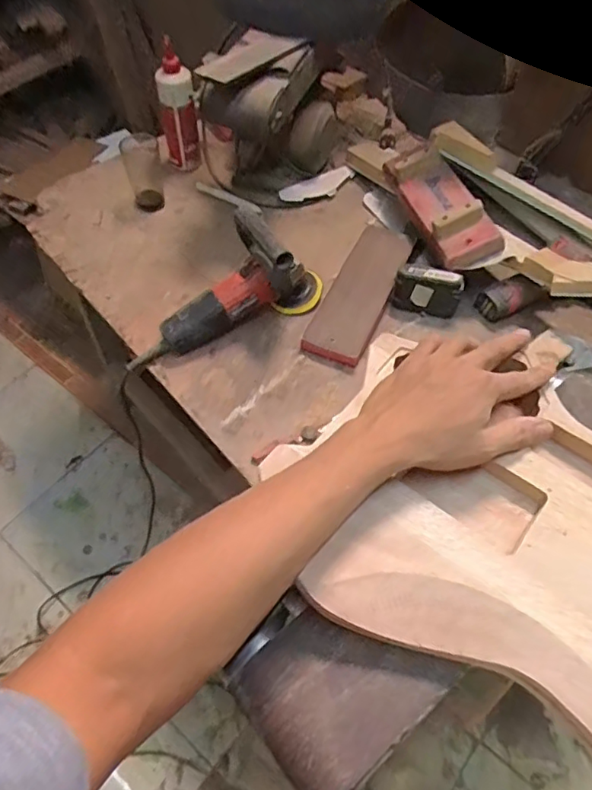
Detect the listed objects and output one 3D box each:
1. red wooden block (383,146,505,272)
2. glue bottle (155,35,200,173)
[{"bbox_3d":[0.243,-0.325,0.922,0.097,0.051,0.266,-14,57,-8],"label":"red wooden block"},{"bbox_3d":[-0.228,-0.543,1.065,0.050,0.209,0.070,27,61,18],"label":"glue bottle"}]

